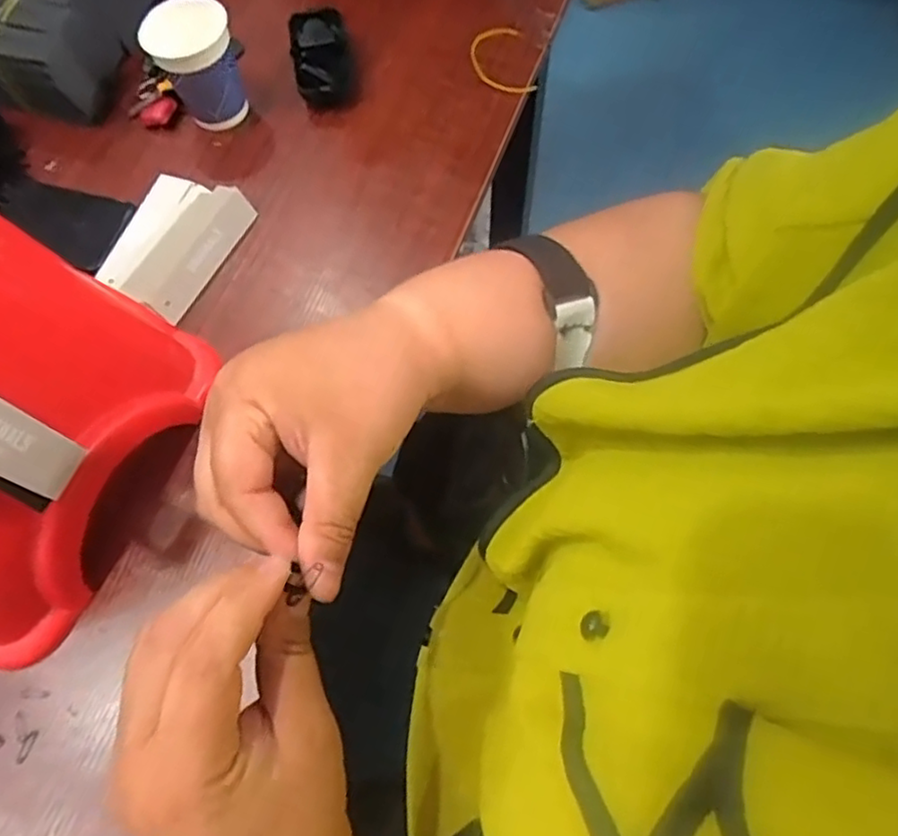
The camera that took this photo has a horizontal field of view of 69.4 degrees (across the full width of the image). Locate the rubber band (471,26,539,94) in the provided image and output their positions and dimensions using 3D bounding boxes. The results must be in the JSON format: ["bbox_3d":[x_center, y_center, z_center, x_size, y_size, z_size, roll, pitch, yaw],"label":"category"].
[{"bbox_3d":[0.050,-0.349,0.638,0.051,0.009,0.086,-13,74,1],"label":"rubber band"}]

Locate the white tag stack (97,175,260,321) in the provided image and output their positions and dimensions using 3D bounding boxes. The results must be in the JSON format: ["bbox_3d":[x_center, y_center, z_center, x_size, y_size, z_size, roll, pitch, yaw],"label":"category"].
[{"bbox_3d":[-0.243,-0.153,0.553,0.107,0.029,0.125,24,69,12],"label":"white tag stack"}]

